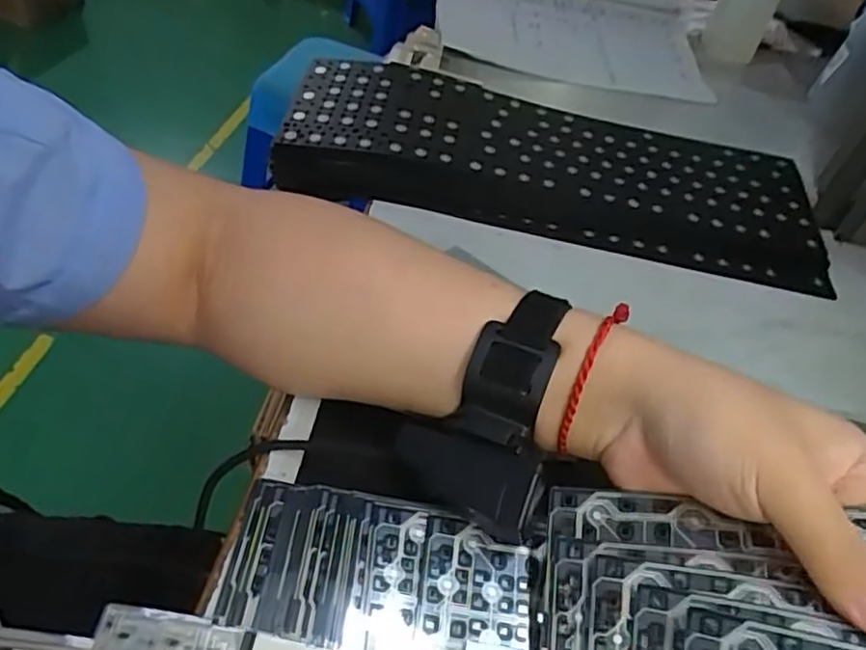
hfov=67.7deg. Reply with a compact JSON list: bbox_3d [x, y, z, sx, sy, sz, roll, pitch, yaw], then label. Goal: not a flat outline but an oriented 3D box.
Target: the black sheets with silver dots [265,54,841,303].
[{"bbox_3d":[0.098,-0.126,0.512,0.420,0.021,0.147,11,55,-5],"label":"black sheets with silver dots"}]

